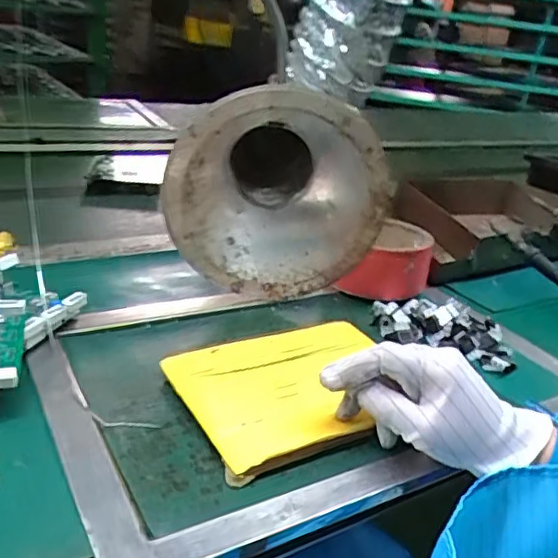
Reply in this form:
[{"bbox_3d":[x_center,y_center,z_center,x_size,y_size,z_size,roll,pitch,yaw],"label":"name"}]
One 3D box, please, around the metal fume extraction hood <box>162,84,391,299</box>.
[{"bbox_3d":[-0.011,-0.100,0.636,0.208,0.199,0.174,0,25,-9],"label":"metal fume extraction hood"}]

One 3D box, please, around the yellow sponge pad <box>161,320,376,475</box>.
[{"bbox_3d":[0.014,0.083,0.483,0.180,0.012,0.139,-11,29,-29],"label":"yellow sponge pad"}]

